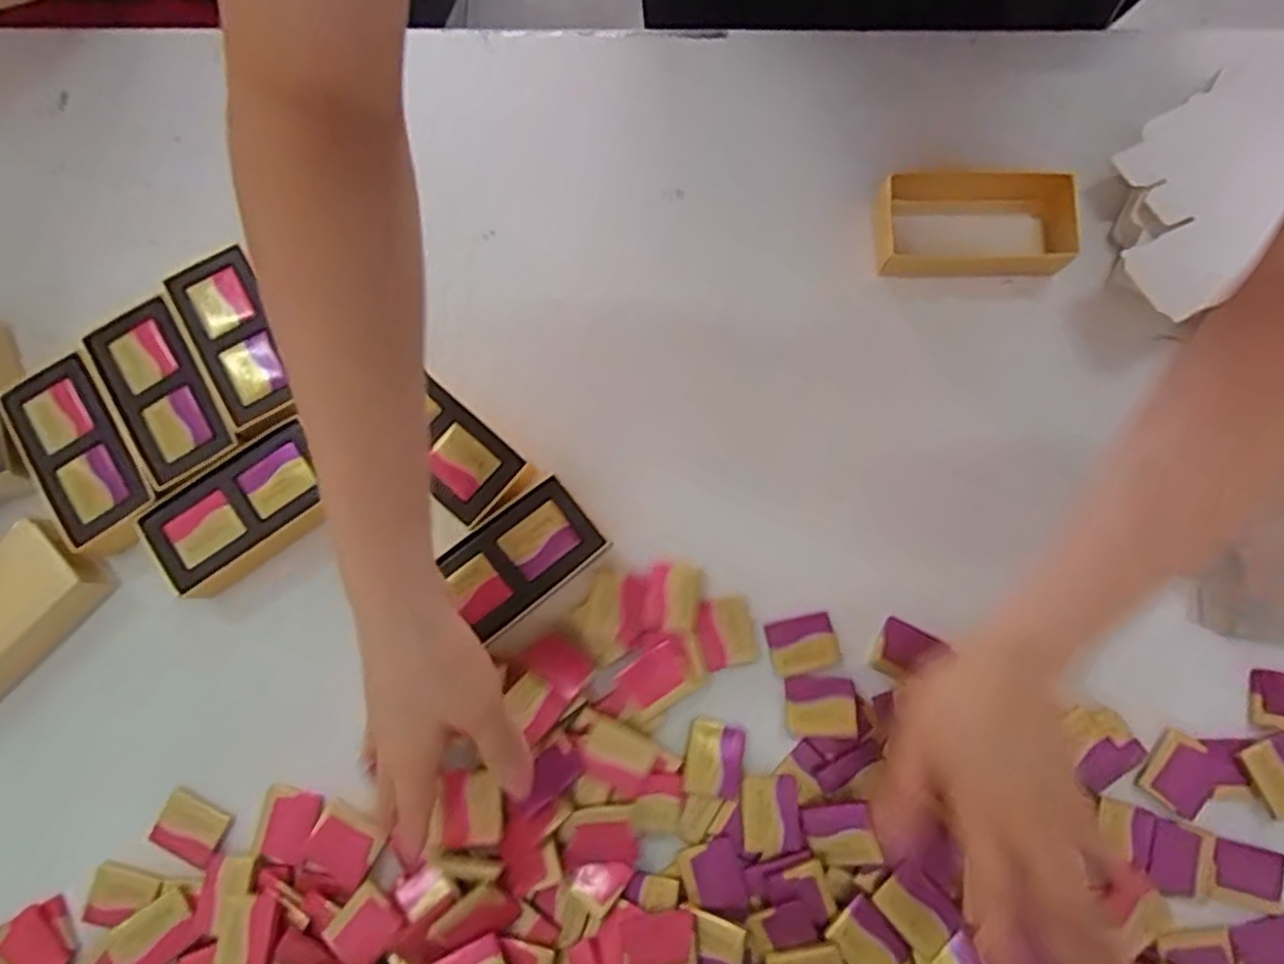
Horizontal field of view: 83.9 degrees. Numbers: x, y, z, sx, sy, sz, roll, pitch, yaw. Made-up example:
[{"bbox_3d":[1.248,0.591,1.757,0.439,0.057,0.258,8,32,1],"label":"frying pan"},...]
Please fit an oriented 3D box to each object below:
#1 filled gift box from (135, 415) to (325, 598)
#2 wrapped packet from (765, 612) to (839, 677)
[{"bbox_3d":[-0.238,0.020,0.441,0.111,0.039,0.068,-37,80,-5],"label":"filled gift box"},{"bbox_3d":[0.096,0.097,0.427,0.038,0.007,0.031,-13,79,-1],"label":"wrapped packet"}]

